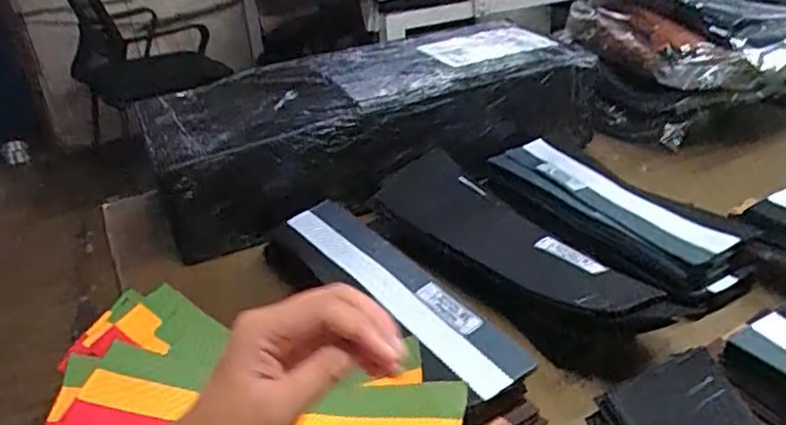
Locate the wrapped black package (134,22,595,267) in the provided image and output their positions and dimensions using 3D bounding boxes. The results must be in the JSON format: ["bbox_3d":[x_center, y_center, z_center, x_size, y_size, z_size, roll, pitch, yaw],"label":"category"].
[{"bbox_3d":[-0.025,-0.108,0.751,0.495,0.125,0.217,-16,32,-17],"label":"wrapped black package"}]

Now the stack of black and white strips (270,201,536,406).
[{"bbox_3d":[-0.010,0.069,0.535,0.078,0.044,0.306,-22,35,-26],"label":"stack of black and white strips"}]

